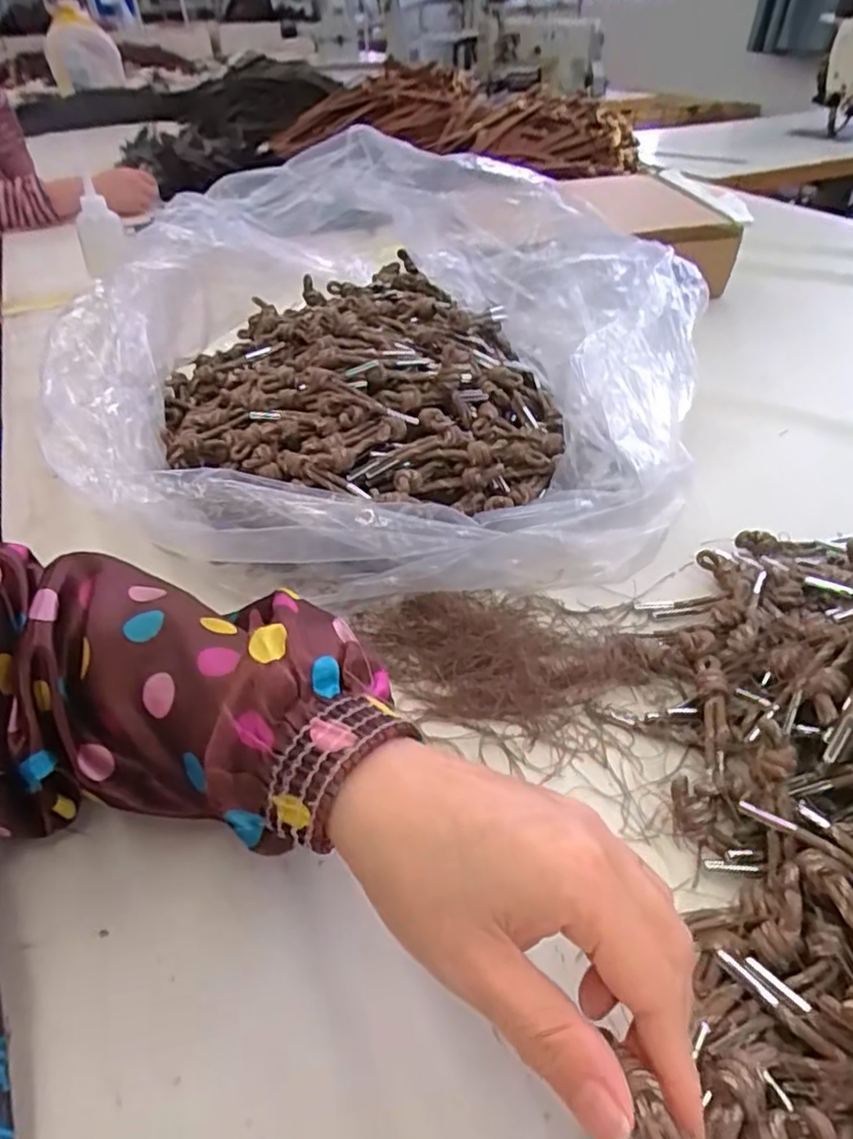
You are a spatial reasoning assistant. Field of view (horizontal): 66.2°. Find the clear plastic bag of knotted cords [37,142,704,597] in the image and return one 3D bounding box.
[{"bbox_3d":[-0.036,-0.180,0.517,0.426,0.166,0.442,8,43,12],"label":"clear plastic bag of knotted cords"}]

